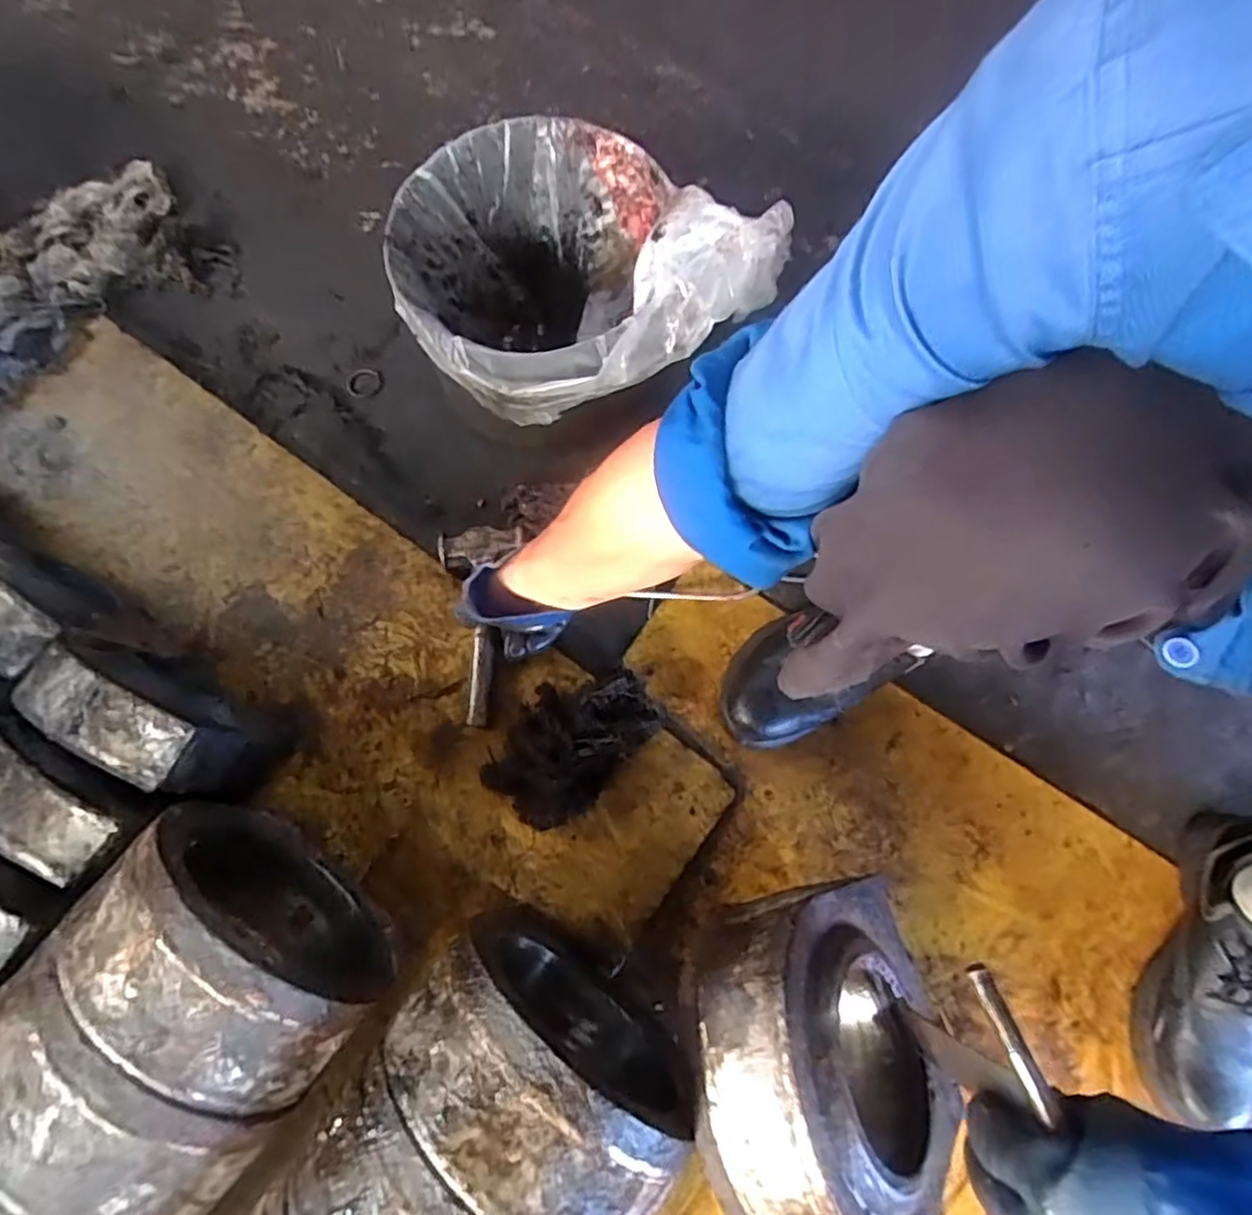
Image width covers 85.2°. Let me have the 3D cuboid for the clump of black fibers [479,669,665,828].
[{"bbox_3d":[-0.060,0.134,0.686,0.116,0.054,0.175,42,77,12],"label":"clump of black fibers"}]

